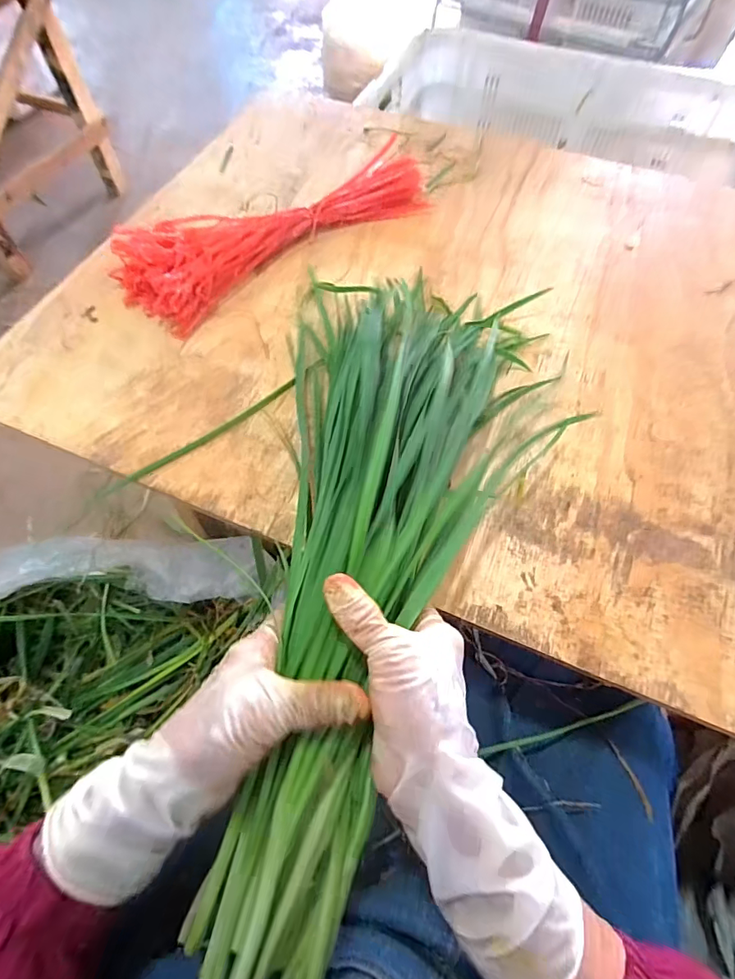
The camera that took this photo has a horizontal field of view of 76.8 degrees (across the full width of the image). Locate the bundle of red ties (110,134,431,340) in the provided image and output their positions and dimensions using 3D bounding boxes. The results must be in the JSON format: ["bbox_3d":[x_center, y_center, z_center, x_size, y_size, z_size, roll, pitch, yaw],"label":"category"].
[{"bbox_3d":[-0.090,-0.283,0.489,0.351,0.047,0.139,-30,66,-15],"label":"bundle of red ties"}]

